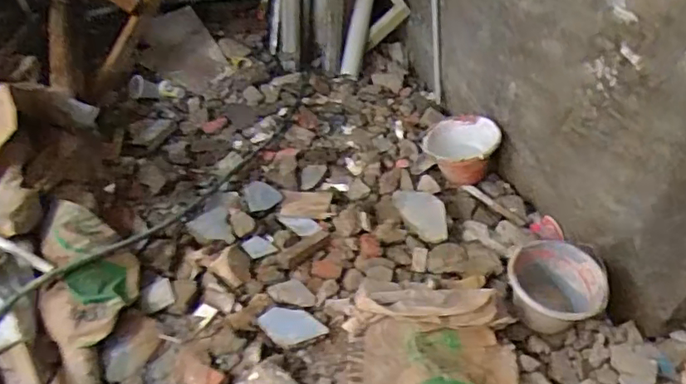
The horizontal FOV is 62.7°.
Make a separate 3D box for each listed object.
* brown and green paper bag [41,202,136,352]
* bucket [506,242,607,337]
[{"bbox_3d":[-0.671,0.219,1.485,0.244,0.110,0.429,6,48,-26],"label":"brown and green paper bag"},{"bbox_3d":[0.587,0.288,1.605,0.255,0.192,0.248,3,45,-3],"label":"bucket"}]

